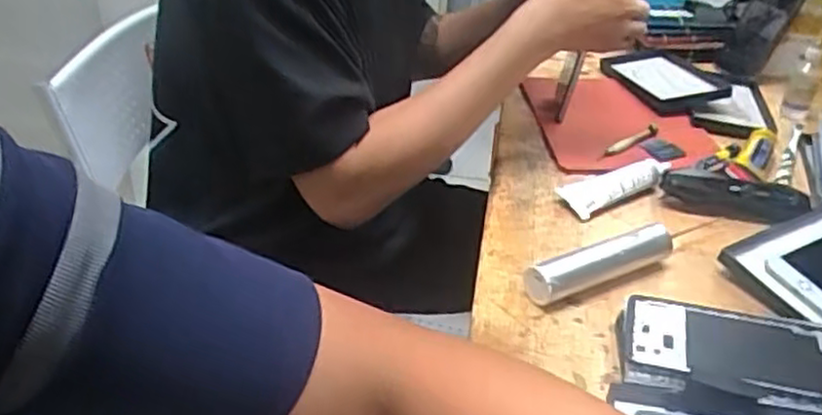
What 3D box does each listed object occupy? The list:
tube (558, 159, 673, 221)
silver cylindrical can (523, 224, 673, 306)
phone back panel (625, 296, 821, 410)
[{"bbox_3d":[0.206,-0.025,0.747,0.111,0.024,0.050,-13,37,-23],"label":"tube"},{"bbox_3d":[0.167,0.046,0.628,0.154,0.034,0.026,-13,37,-23],"label":"silver cylindrical can"},{"bbox_3d":[0.241,0.103,0.530,0.162,0.012,0.084,8,37,10],"label":"phone back panel"}]

